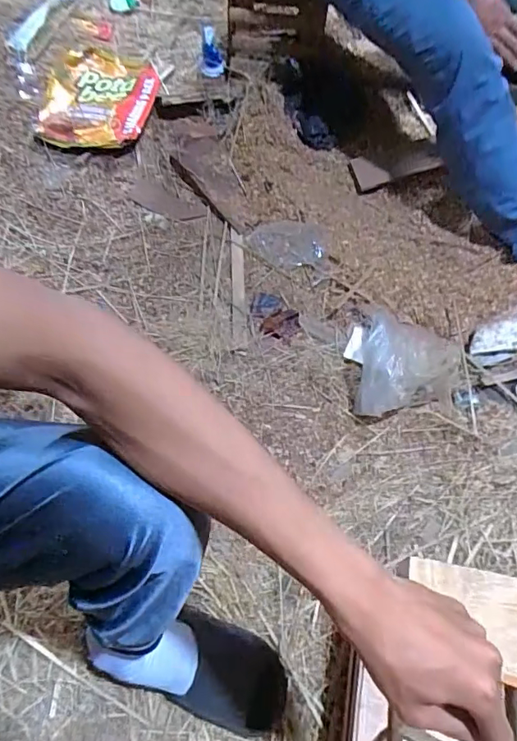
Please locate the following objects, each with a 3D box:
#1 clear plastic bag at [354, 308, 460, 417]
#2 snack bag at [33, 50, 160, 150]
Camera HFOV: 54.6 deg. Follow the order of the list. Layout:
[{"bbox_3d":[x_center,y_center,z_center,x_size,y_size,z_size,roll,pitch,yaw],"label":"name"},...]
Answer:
[{"bbox_3d":[0.259,-0.019,0.869,0.160,0.093,0.216,17,62,0],"label":"clear plastic bag"},{"bbox_3d":[-0.339,-0.576,1.065,0.213,0.052,0.265,14,62,-2],"label":"snack bag"}]

